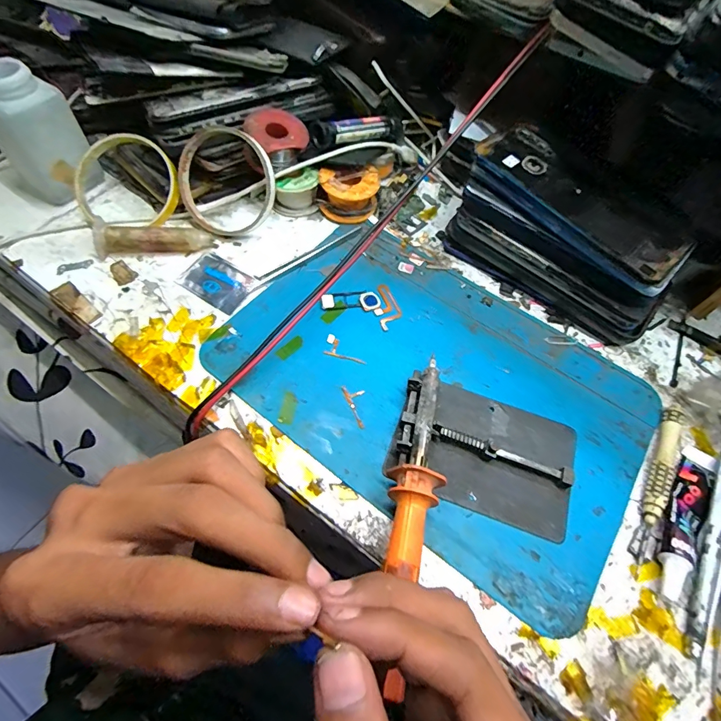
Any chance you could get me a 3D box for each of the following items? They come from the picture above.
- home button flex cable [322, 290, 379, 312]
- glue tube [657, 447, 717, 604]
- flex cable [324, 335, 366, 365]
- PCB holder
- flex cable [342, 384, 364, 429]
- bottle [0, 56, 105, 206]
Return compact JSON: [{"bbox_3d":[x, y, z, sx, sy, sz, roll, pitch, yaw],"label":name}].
[{"bbox_3d":[-0.008,-0.049,0.337,0.046,0.004,0.019,0,61,-4],"label":"home button flex cable"},{"bbox_3d":[0.209,0.098,0.265,0.023,0.015,0.108,32,64,14],"label":"glue tube"},{"bbox_3d":[-0.011,-0.009,0.314,0.032,0.004,0.017,13,61,3],"label":"flex cable"},{"bbox_3d":[0.083,0.058,0.275,0.118,0.019,0.080,19,61,7],"label":"PCB holder"},{"bbox_3d":[-0.001,0.030,0.293,0.014,0.004,0.035,-19,64,-14],"label":"flex cable"},{"bbox_3d":[-0.265,-0.186,0.344,0.045,0.093,0.054,27,62,11],"label":"bottle"}]

